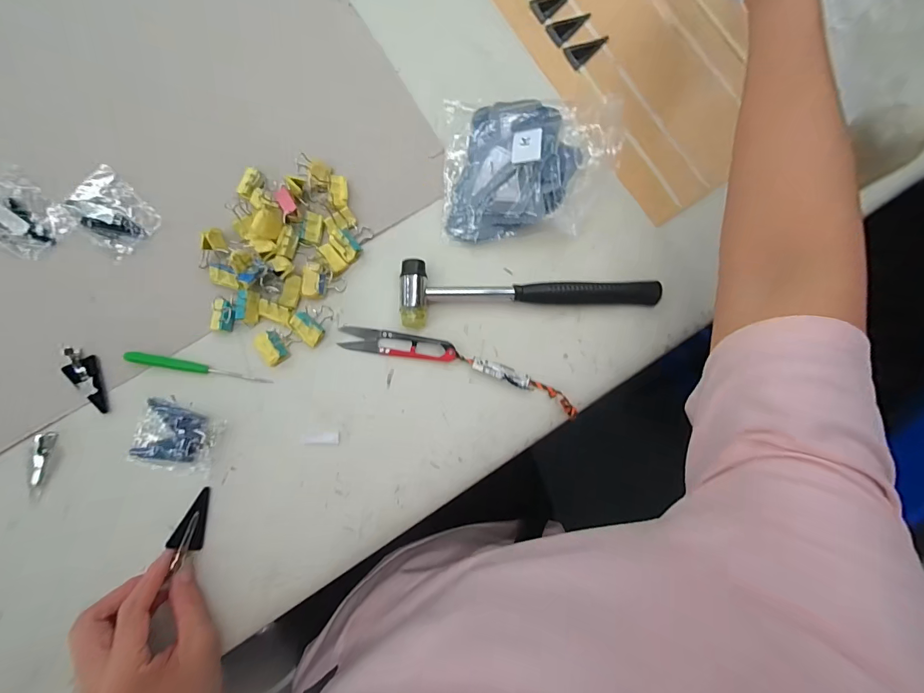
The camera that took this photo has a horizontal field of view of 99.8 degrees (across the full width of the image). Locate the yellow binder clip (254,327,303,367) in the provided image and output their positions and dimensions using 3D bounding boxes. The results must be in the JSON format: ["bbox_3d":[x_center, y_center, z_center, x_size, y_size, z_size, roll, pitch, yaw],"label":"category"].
[{"bbox_3d":[-0.163,-0.002,0.342,0.030,0.021,0.028,-37,91,-6],"label":"yellow binder clip"}]

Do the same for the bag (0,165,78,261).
[{"bbox_3d":[-0.381,-0.115,0.331,0.075,0.018,0.052,37,84,-2],"label":"bag"}]

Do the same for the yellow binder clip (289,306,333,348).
[{"bbox_3d":[-0.133,-0.022,0.347,0.029,0.014,0.035,37,84,-2],"label":"yellow binder clip"}]

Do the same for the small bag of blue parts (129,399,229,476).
[{"bbox_3d":[-0.243,0.078,0.333,0.065,0.008,0.055,16,86,-4],"label":"small bag of blue parts"}]

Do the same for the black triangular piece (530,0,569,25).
[{"bbox_3d":[0.091,-0.344,0.389,0.047,0.004,0.023,-37,91,-6],"label":"black triangular piece"}]

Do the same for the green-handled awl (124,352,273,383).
[{"bbox_3d":[-0.227,0.020,0.337,0.115,0.010,0.010,12,86,-4],"label":"green-handled awl"}]

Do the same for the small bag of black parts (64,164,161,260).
[{"bbox_3d":[-0.309,-0.120,0.338,0.053,0.014,0.069,-45,91,-6],"label":"small bag of black parts"}]

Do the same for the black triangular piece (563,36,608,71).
[{"bbox_3d":[0.126,-0.291,0.387,0.045,0.004,0.024,-14,90,-3],"label":"black triangular piece"}]

